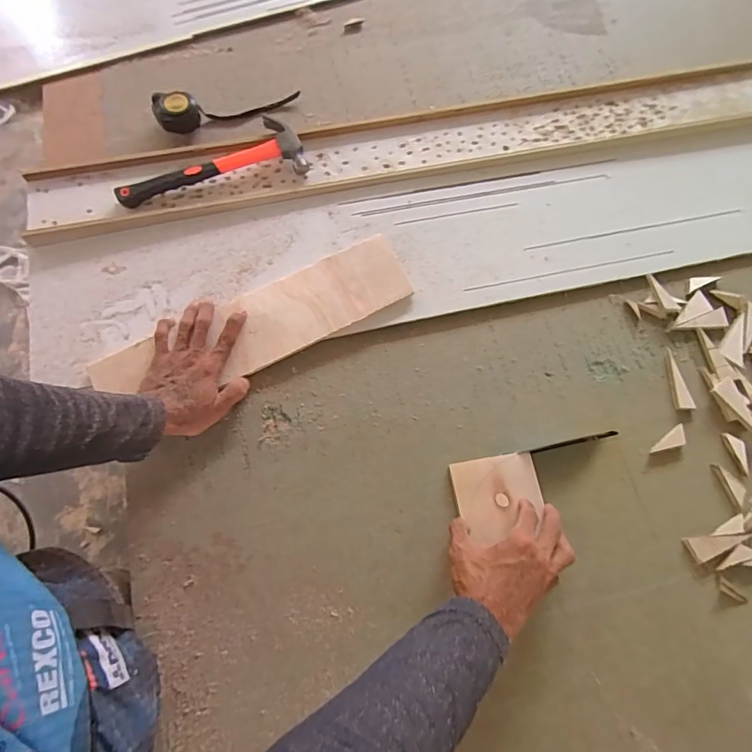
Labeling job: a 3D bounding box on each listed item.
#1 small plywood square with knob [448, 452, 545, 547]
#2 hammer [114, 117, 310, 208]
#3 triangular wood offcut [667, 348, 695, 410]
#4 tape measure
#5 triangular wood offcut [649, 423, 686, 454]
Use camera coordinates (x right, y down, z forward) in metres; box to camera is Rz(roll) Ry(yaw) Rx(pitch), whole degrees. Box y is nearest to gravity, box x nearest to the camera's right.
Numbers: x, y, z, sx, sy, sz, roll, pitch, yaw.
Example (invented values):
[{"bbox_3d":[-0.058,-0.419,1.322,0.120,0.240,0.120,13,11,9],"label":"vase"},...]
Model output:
[{"bbox_3d":[0.144,0.140,0.548,0.098,0.015,0.090,-10,74,-3],"label":"small plywood square with knob"},{"bbox_3d":[-0.241,-0.314,0.676,0.266,0.033,0.099,-14,74,-5],"label":"hammer"},{"bbox_3d":[0.390,0.005,0.608,0.024,0.004,0.080,-7,74,-3],"label":"triangular wood offcut"},{"bbox_3d":[-0.230,-0.415,0.718,0.214,0.038,0.050,-11,74,-4],"label":"tape measure"},{"bbox_3d":[0.370,0.084,0.587,0.056,0.004,0.021,-34,77,-10],"label":"triangular wood offcut"}]

